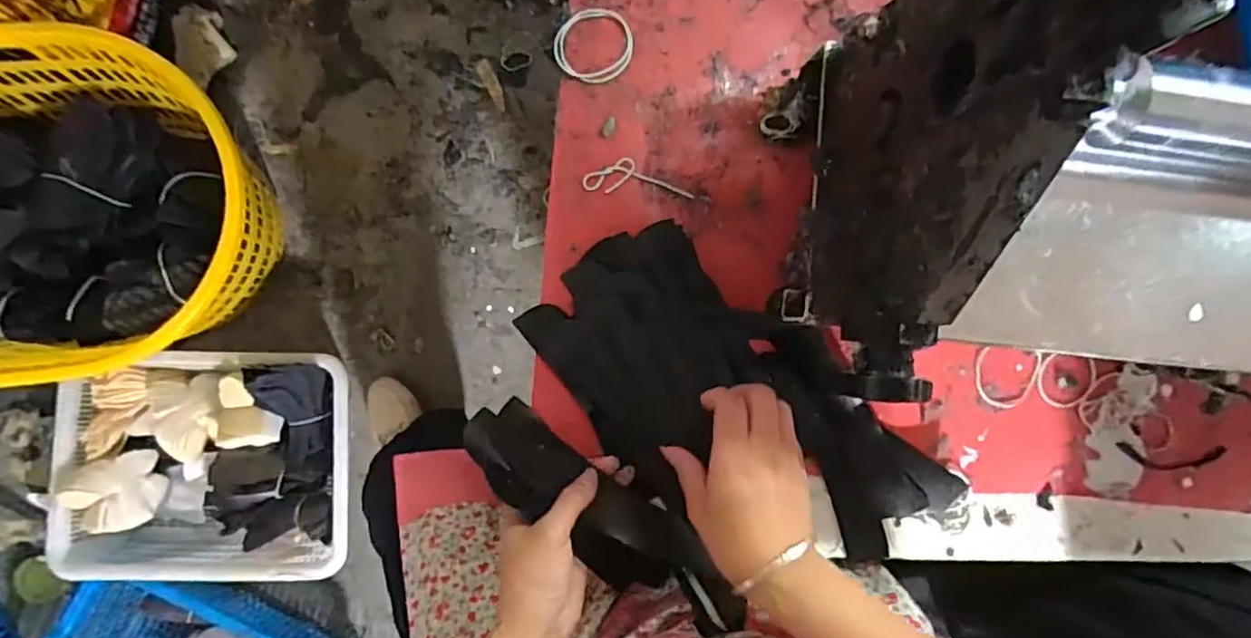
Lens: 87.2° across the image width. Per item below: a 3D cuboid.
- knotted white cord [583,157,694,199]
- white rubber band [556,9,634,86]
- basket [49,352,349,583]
[{"bbox_3d":[0.011,-0.105,0.489,0.082,0.007,0.025,4,89,-7],"label":"knotted white cord"},{"bbox_3d":[-0.023,-0.204,0.489,0.057,0.007,0.057,0,89,-7],"label":"white rubber band"},{"bbox_3d":[-0.676,0.240,1.081,0.452,0.144,0.370,0,89,-7],"label":"basket"}]

